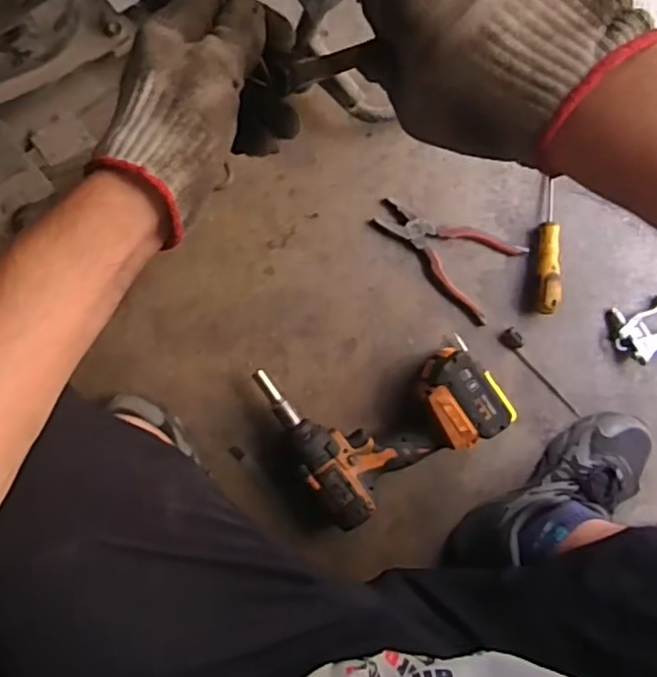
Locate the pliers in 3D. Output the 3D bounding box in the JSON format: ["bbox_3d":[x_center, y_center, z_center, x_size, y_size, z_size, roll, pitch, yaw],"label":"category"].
[{"bbox_3d":[0.145,-0.115,0.780,0.188,0.015,0.108,32,87,-6],"label":"pliers"}]

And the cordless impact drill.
[{"bbox_3d":[0.075,0.073,0.736,0.263,0.074,0.201,-30,94,-5],"label":"cordless impact drill"}]

